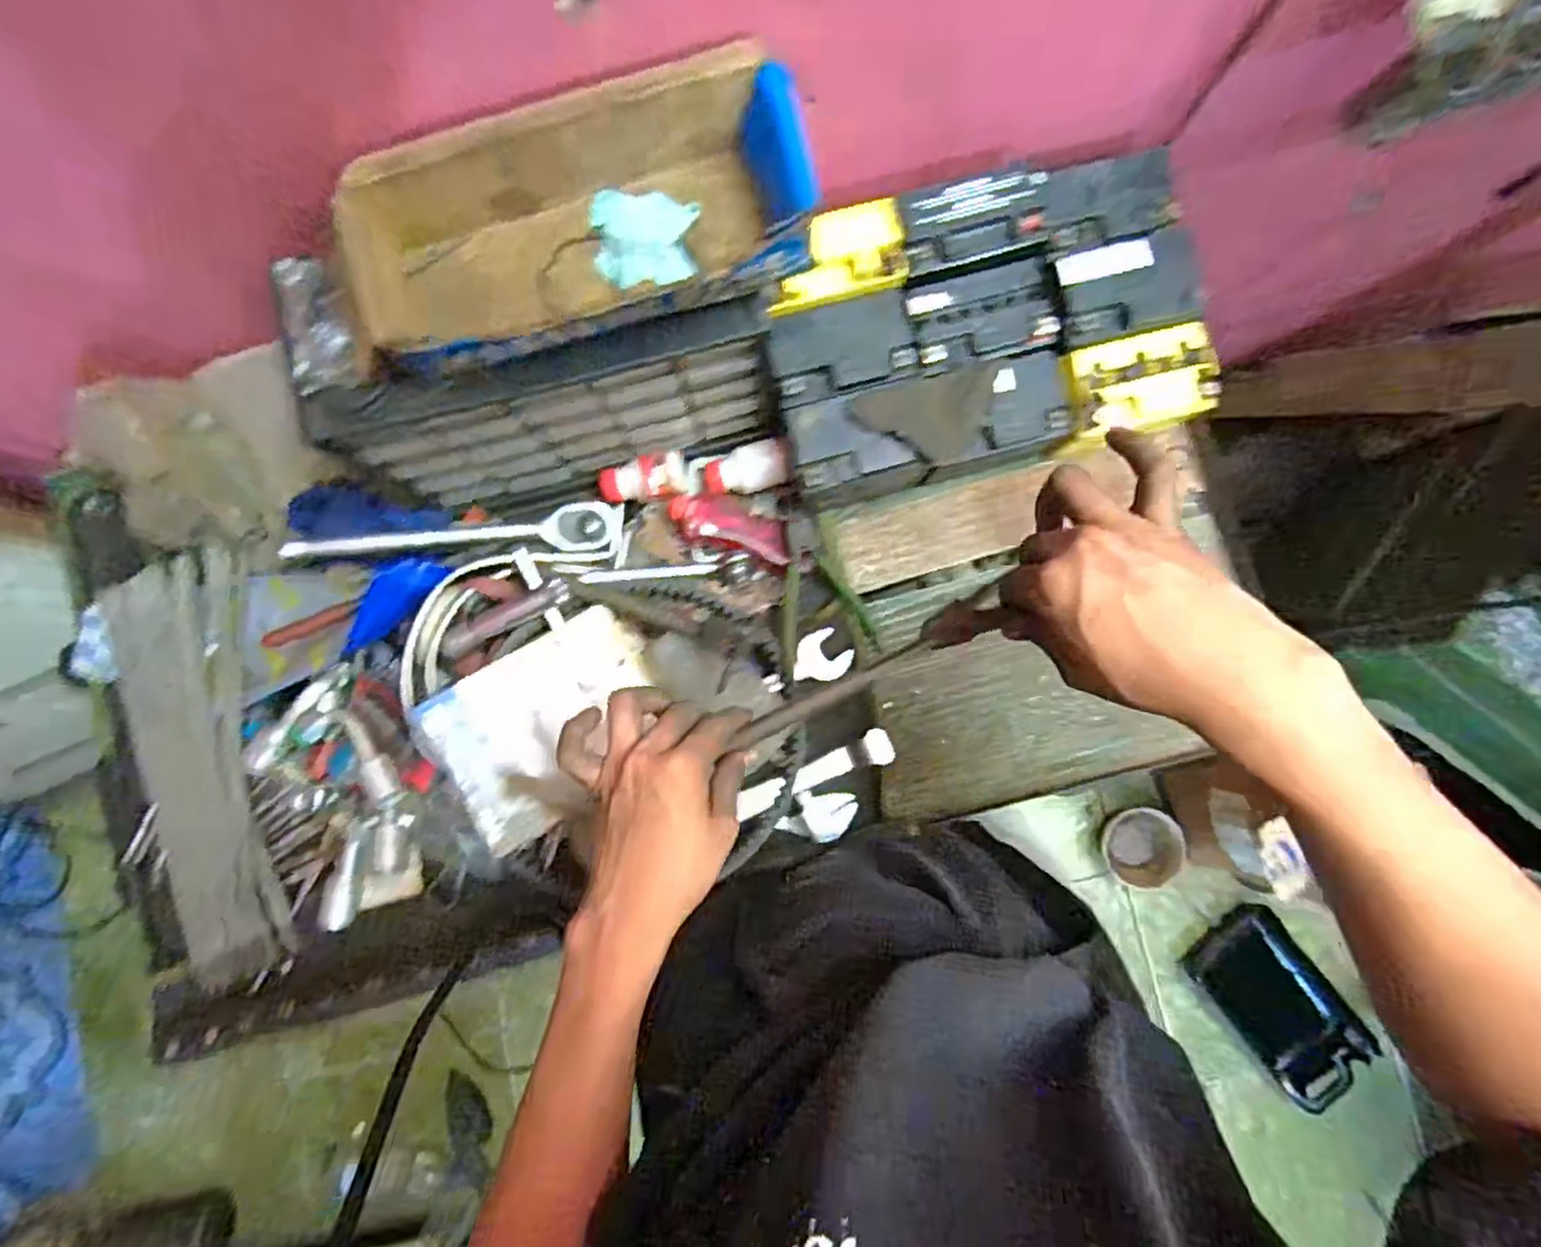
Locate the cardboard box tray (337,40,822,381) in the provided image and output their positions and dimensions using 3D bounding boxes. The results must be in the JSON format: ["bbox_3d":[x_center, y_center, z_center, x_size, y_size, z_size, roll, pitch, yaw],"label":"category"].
[{"bbox_3d":[-0.110,-0.230,0.426,0.271,0.068,0.119,-15,86,0],"label":"cardboard box tray"}]

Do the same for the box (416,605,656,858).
[{"bbox_3d":[-0.163,0.079,0.543,0.160,0.042,0.120,-32,86,-1],"label":"box"}]

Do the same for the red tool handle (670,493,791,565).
[{"bbox_3d":[-0.033,-0.086,0.635,0.109,0.040,0.046,16,86,2],"label":"red tool handle"}]

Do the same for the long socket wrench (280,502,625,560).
[{"bbox_3d":[-0.251,-0.073,0.596,0.254,0.037,0.044,-4,86,-13],"label":"long socket wrench"}]

